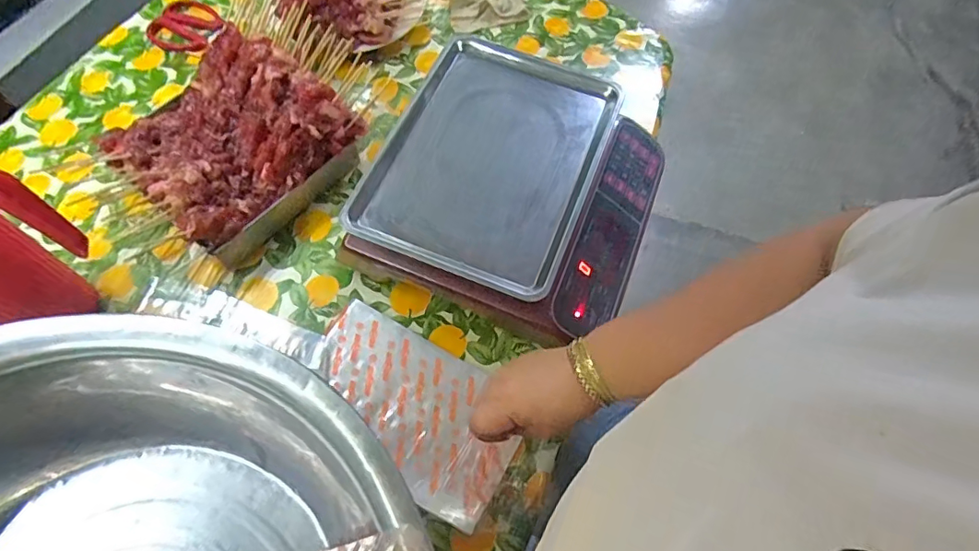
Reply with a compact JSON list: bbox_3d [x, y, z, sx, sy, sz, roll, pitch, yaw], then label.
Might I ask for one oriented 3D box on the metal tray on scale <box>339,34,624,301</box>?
[{"bbox_3d":[-0.001,-0.140,0.610,0.245,0.030,0.317,21,65,8],"label":"metal tray on scale"}]

